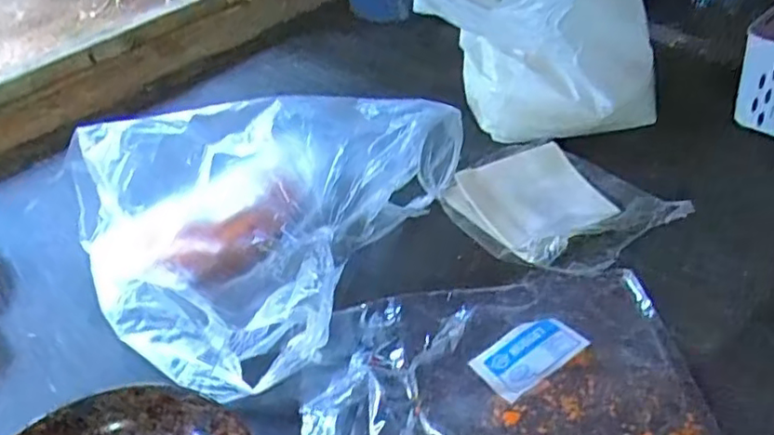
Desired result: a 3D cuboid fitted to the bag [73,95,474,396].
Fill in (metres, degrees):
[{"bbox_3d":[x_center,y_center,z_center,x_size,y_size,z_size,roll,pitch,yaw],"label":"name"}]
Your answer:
[{"bbox_3d":[-0.119,-0.021,0.501,0.256,0.101,0.272,17,47,26],"label":"bag"}]

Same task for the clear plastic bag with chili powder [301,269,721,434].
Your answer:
[{"bbox_3d":[0.068,0.099,0.404,0.240,0.015,0.131,-9,41,-1],"label":"clear plastic bag with chili powder"}]

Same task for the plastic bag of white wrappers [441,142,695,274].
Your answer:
[{"bbox_3d":[0.136,-0.015,0.520,0.143,0.021,0.162,-32,47,-26],"label":"plastic bag of white wrappers"}]

